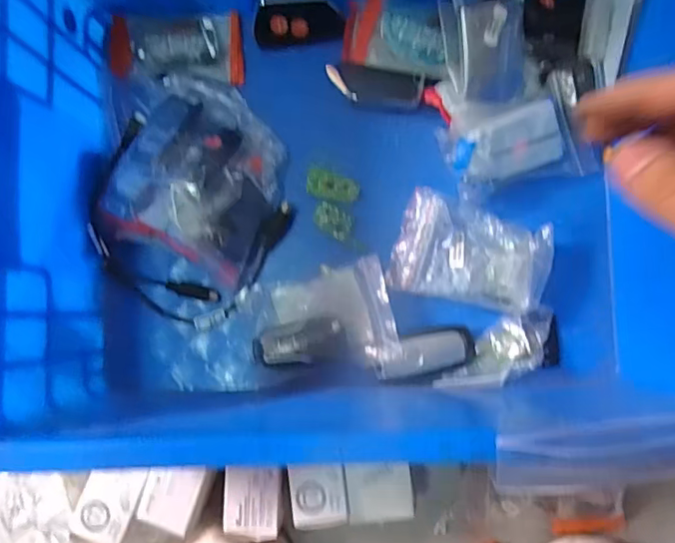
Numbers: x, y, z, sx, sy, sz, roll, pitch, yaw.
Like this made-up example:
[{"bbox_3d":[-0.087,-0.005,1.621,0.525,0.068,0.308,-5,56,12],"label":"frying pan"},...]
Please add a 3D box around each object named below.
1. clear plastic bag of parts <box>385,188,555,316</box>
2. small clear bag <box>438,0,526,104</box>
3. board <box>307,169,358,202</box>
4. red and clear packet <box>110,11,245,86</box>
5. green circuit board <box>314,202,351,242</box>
[{"bbox_3d":[0.099,-0.014,0.413,0.108,0.015,0.070,13,86,5],"label":"clear plastic bag of parts"},{"bbox_3d":[0.106,-0.161,0.393,0.049,0.015,0.078,-14,110,-8],"label":"small clear bag"},{"bbox_3d":[-0.004,-0.066,0.431,0.041,0.004,0.020,17,87,5],"label":"board"},{"bbox_3d":[-0.125,-0.175,0.432,0.101,0.019,0.047,1,85,4],"label":"red and clear packet"},{"bbox_3d":[-0.003,-0.039,0.427,0.030,0.004,0.021,33,88,6],"label":"green circuit board"}]

